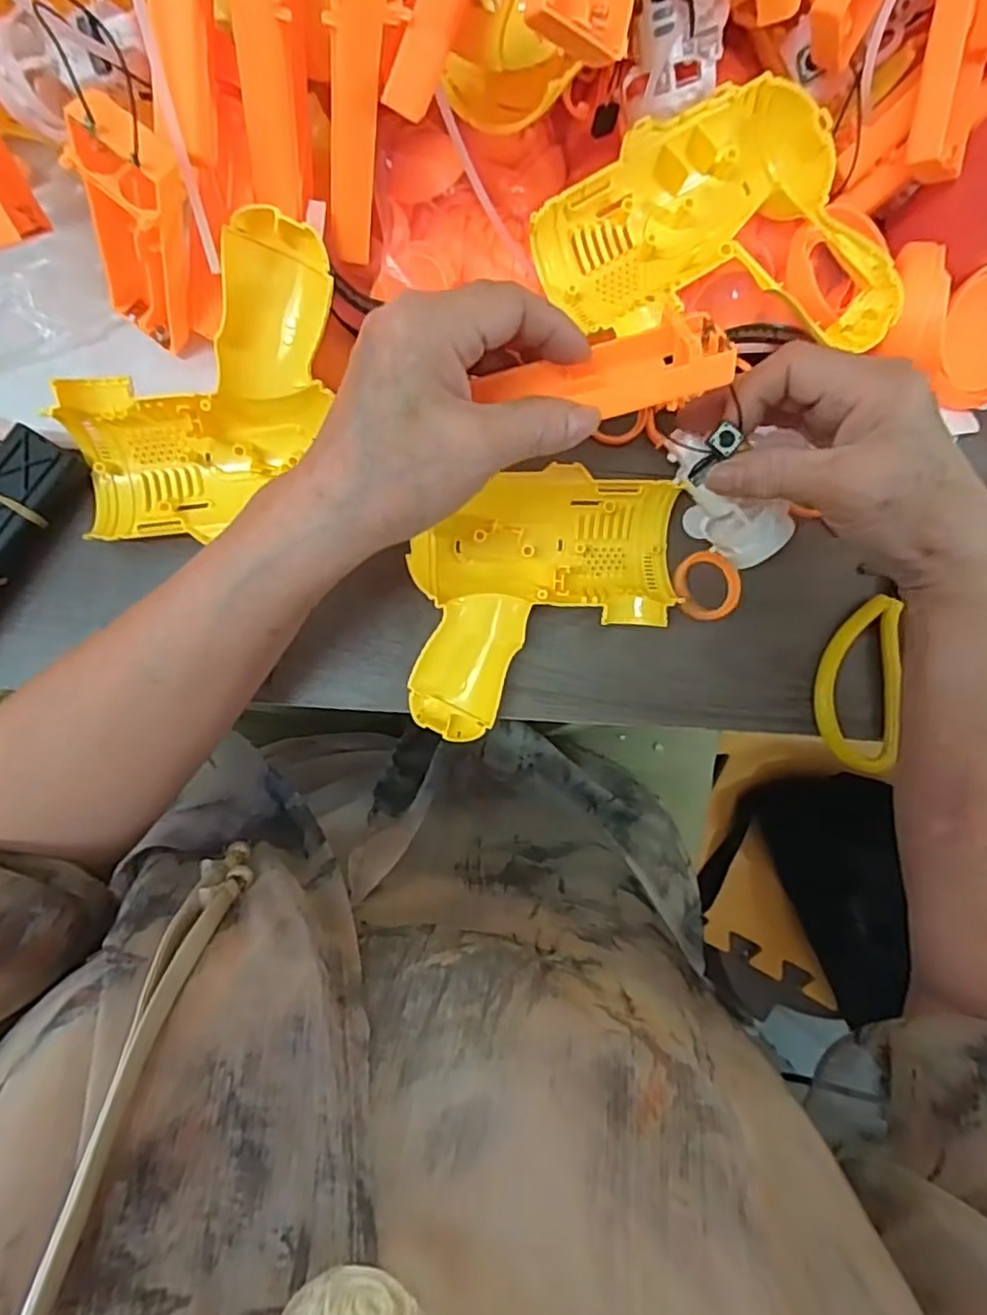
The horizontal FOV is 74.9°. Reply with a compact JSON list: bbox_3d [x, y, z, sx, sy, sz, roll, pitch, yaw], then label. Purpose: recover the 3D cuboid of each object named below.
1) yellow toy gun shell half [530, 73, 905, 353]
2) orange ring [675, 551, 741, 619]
[{"bbox_3d":[0.101,-0.199,0.295,0.163,0.036,0.106,2,86,-5],"label":"yellow toy gun shell half"},{"bbox_3d":[0.111,-0.036,0.334,0.035,0.011,0.033,0,86,-5],"label":"orange ring"}]

